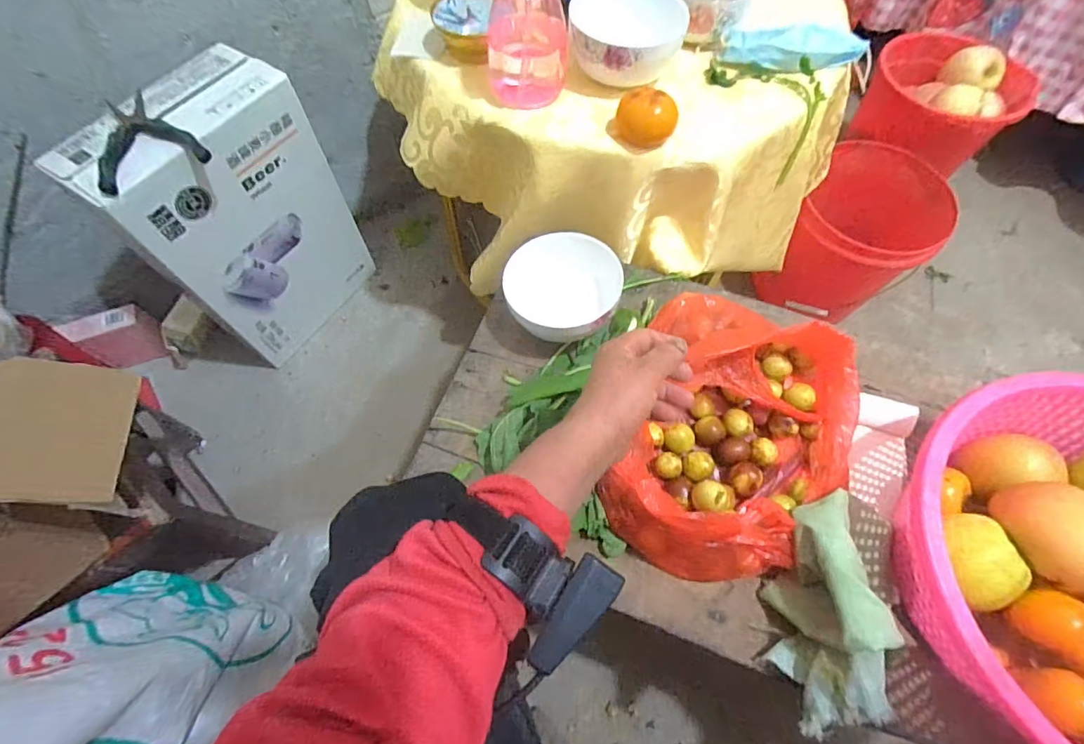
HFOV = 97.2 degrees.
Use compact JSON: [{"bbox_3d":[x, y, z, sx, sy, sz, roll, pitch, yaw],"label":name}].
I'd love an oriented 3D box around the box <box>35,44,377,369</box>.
[{"bbox_3d":[-0.448,-0.223,0.751,0.129,0.393,0.273,33,68,14],"label":"box"}]

